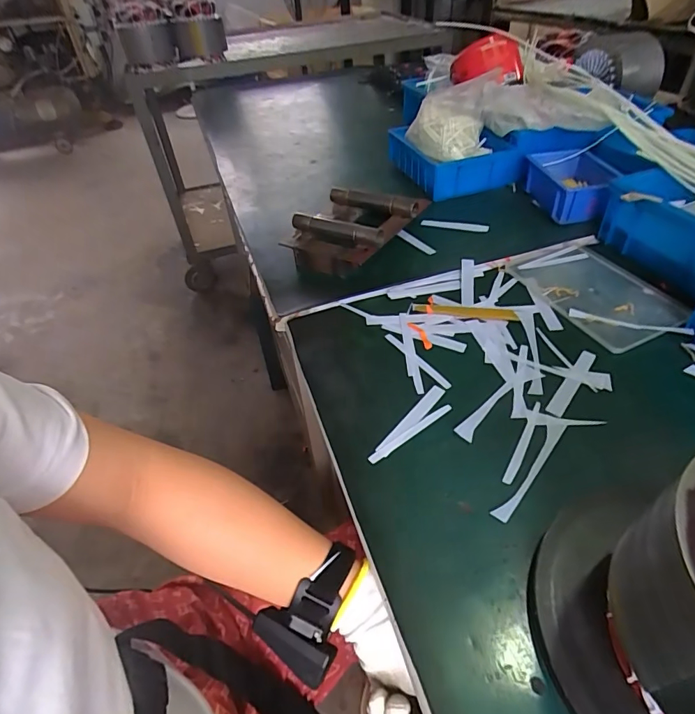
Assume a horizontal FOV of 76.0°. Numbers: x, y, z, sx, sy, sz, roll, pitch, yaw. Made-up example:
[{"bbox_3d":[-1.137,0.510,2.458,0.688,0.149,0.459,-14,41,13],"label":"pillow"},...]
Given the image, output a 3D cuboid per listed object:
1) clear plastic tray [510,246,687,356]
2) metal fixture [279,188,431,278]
[{"bbox_3d":[0.295,-0.081,0.531,0.127,0.007,0.181,-21,47,-16],"label":"clear plastic tray"},{"bbox_3d":[0.012,-0.187,0.624,0.138,0.052,0.199,22,51,25],"label":"metal fixture"}]

